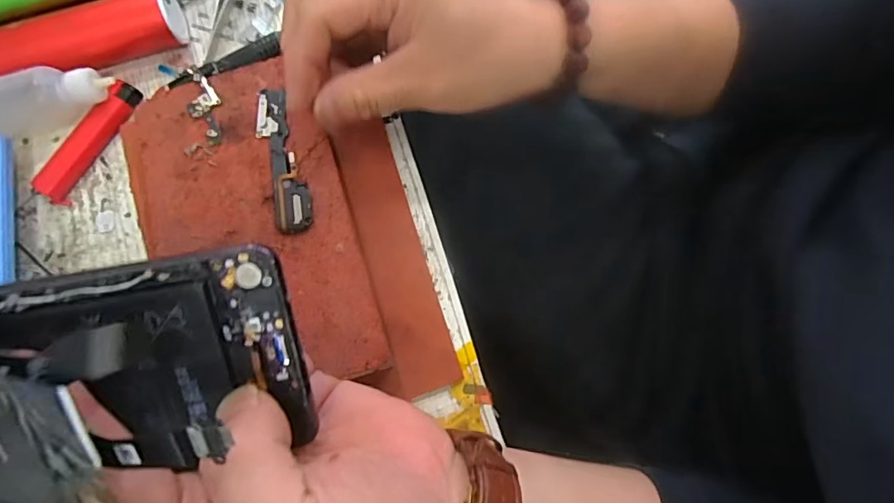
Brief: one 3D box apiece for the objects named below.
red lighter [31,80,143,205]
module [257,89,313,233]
[{"bbox_3d":[-0.210,-0.065,0.309,0.016,0.016,0.080,36,80,10],"label":"red lighter"},{"bbox_3d":[-0.086,-0.049,0.273,0.019,0.007,0.081,-16,74,-2],"label":"module"}]

